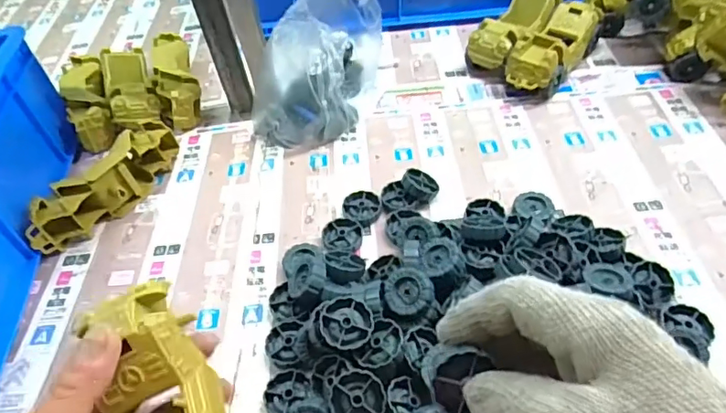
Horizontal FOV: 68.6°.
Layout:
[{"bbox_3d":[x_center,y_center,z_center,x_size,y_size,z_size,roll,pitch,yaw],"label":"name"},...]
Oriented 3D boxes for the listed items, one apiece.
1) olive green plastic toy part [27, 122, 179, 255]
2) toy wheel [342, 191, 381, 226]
[{"bbox_3d":[-0.271,-0.024,0.563,0.055,0.053,0.172,21,54,23],"label":"olive green plastic toy part"},{"bbox_3d":[-0.001,0.001,0.539,0.039,0.011,0.038,-3,48,4],"label":"toy wheel"}]

